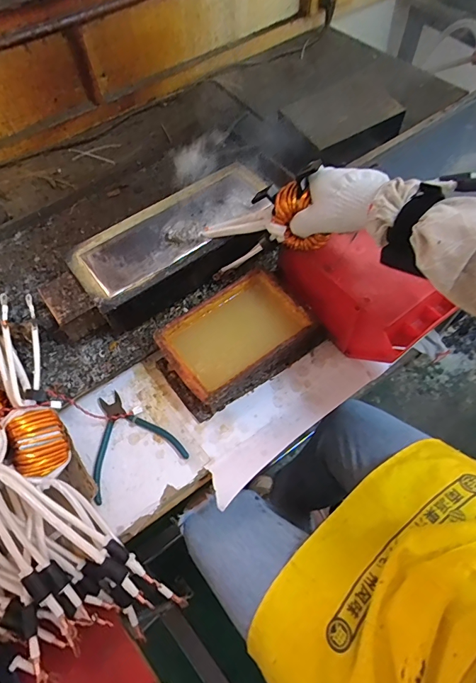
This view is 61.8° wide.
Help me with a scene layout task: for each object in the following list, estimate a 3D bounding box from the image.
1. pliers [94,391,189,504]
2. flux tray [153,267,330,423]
[{"bbox_3d":[-0.153,0.127,0.548,0.126,0.013,0.133,-24,63,-11],"label":"pliers"},{"bbox_3d":[0.001,-0.004,0.586,0.232,0.067,0.138,-35,66,-16],"label":"flux tray"}]

